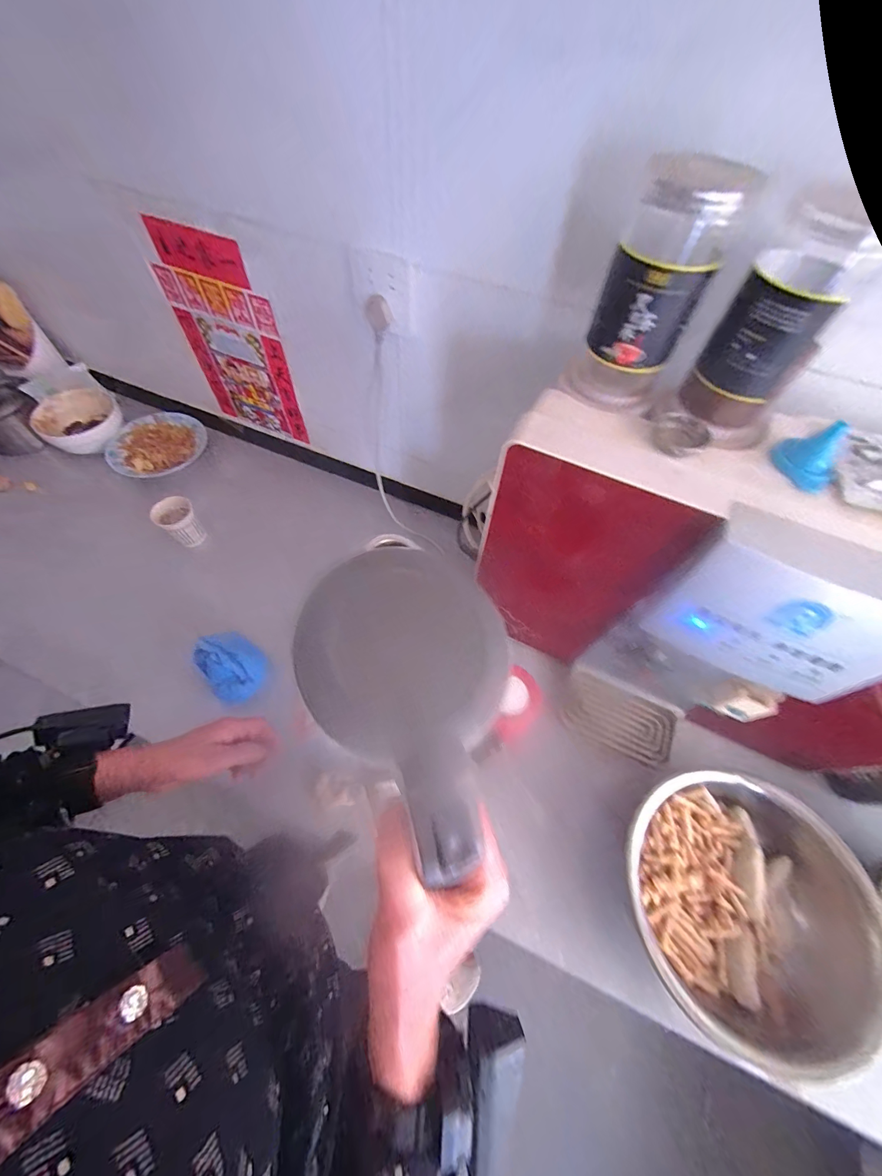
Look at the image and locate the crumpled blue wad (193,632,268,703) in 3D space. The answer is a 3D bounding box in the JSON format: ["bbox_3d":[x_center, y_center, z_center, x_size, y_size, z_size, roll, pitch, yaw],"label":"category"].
[{"bbox_3d":[-0.331,0.125,0.602,0.102,0.046,0.076,32,64,14],"label":"crumpled blue wad"}]

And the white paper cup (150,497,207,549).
[{"bbox_3d":[-0.510,-0.126,0.761,0.072,0.074,0.072,1,61,-2],"label":"white paper cup"}]

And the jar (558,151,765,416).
[{"bbox_3d":[0.181,-0.255,0.344,0.087,0.171,0.081,28,63,12],"label":"jar"}]

